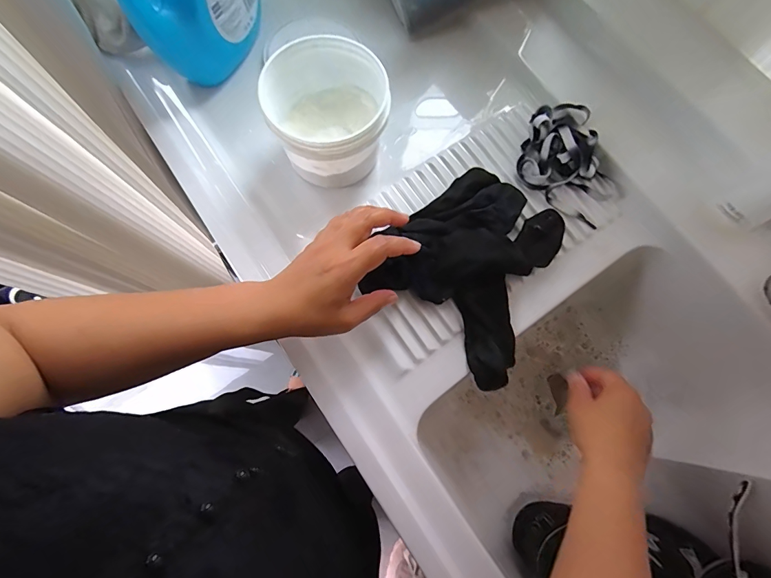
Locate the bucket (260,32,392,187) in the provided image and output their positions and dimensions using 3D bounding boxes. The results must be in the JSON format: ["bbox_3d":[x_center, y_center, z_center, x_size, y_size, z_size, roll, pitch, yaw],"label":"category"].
[{"bbox_3d":[-0.059,-0.185,0.428,0.122,0.101,0.129,-14,76,-2],"label":"bucket"}]

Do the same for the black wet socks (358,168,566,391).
[{"bbox_3d":[0.101,-0.028,0.413,0.169,0.056,0.199,33,79,9],"label":"black wet socks"}]

